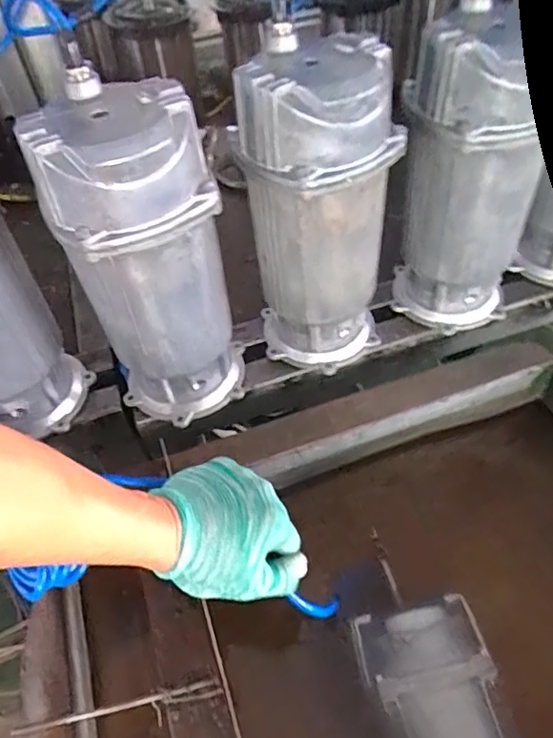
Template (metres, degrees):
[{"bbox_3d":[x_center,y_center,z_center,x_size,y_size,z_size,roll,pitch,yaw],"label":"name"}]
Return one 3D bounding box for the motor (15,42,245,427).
[{"bbox_3d":[-0.110,-0.084,0.483,0.126,0.292,0.111,-17,50,-9],"label":"motor"}]

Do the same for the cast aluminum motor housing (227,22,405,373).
[{"bbox_3d":[0.036,-0.139,0.513,0.120,0.291,0.119,-35,56,-22],"label":"cast aluminum motor housing"}]

